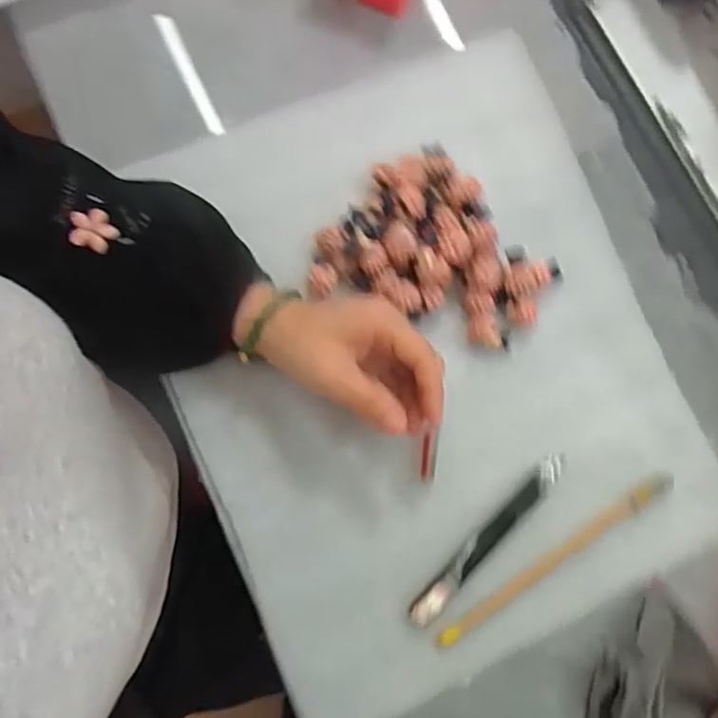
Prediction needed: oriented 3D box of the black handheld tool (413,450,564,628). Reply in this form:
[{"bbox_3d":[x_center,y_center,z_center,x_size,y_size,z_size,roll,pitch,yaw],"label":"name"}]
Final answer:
[{"bbox_3d":[0.084,0.114,0.379,0.016,0.006,0.136,45,80,6],"label":"black handheld tool"}]

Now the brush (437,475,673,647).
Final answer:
[{"bbox_3d":[0.126,0.126,0.378,0.180,0.006,0.011,-31,82,-9],"label":"brush"}]

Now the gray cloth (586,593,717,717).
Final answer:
[{"bbox_3d":[0.174,0.203,0.351,0.096,0.025,0.074,-39,83,-10],"label":"gray cloth"}]

